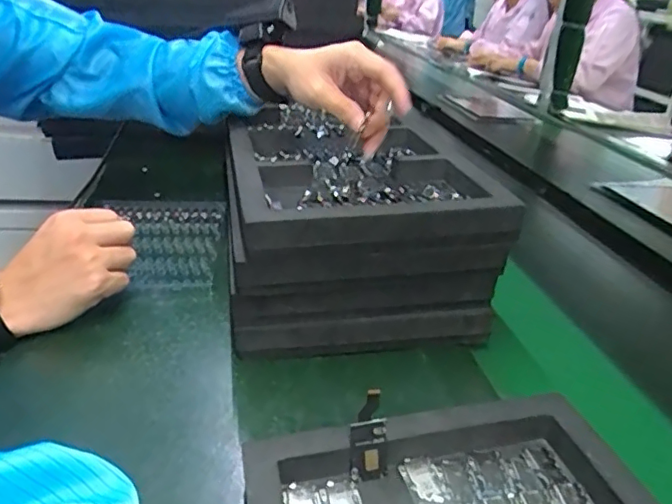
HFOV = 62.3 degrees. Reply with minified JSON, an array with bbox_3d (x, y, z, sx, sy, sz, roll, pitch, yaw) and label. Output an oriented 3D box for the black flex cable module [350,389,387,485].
[{"bbox_3d":[0.020,0.111,0.341,0.023,0.059,0.007,-5,13,-15],"label":"black flex cable module"}]

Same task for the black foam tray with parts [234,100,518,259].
[{"bbox_3d":[-0.006,-0.116,0.611,0.228,0.037,0.450,-1,27,-14],"label":"black foam tray with parts"}]

